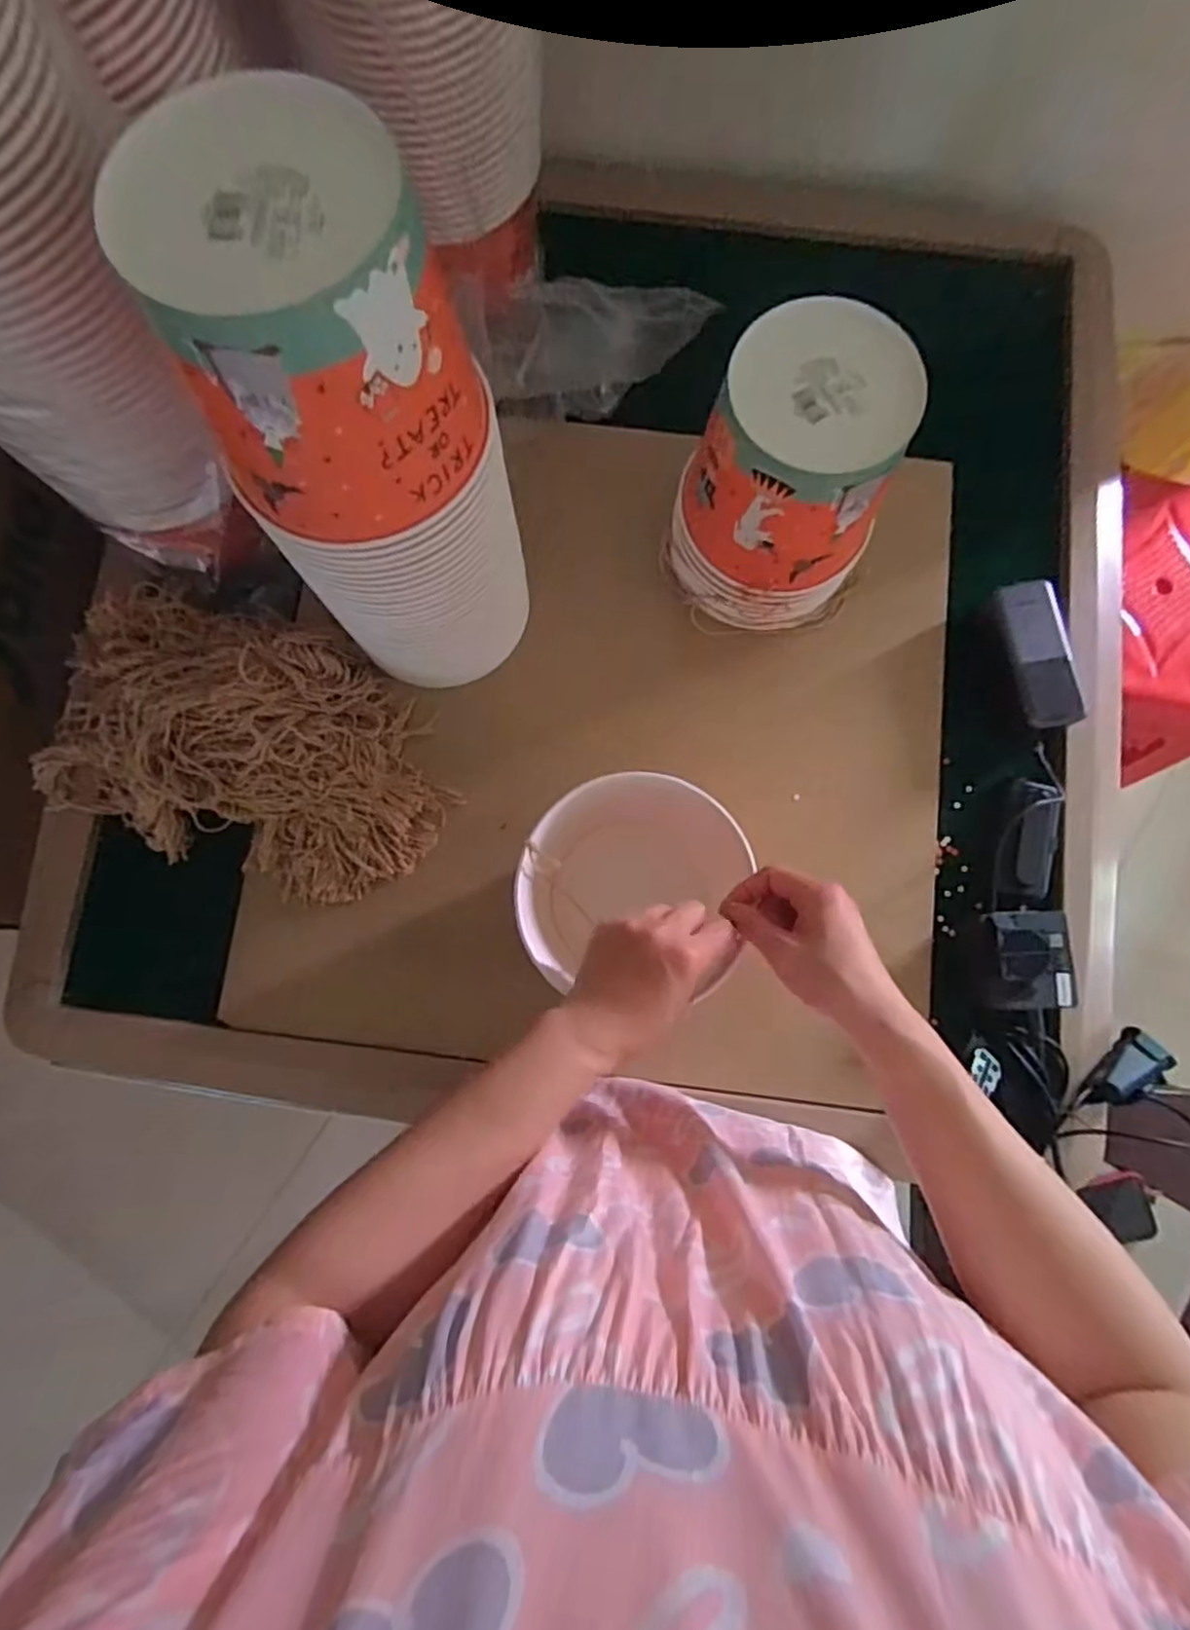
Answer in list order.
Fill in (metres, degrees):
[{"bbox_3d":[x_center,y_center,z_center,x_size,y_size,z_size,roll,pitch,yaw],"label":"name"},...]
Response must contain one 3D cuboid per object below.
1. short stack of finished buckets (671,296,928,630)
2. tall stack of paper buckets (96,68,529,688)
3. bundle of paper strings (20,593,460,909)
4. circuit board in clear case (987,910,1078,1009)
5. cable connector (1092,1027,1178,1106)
[{"bbox_3d":[0.153,-0.250,0.552,0.153,0.199,0.140,36,82,5],"label":"short stack of finished buckets"},{"bbox_3d":[-0.134,-0.212,0.468,0.146,0.365,0.139,-14,81,-3],"label":"tall stack of paper buckets"},{"bbox_3d":[-0.301,-0.061,0.593,0.354,0.086,0.217,16,81,2],"label":"bundle of paper strings"},{"bbox_3d":[0.354,0.119,0.579,0.070,0.049,0.080,4,81,0],"label":"circuit board in clear case"},{"bbox_3d":[0.434,0.206,0.565,0.081,0.032,0.032,-29,81,-30],"label":"cable connector"}]

